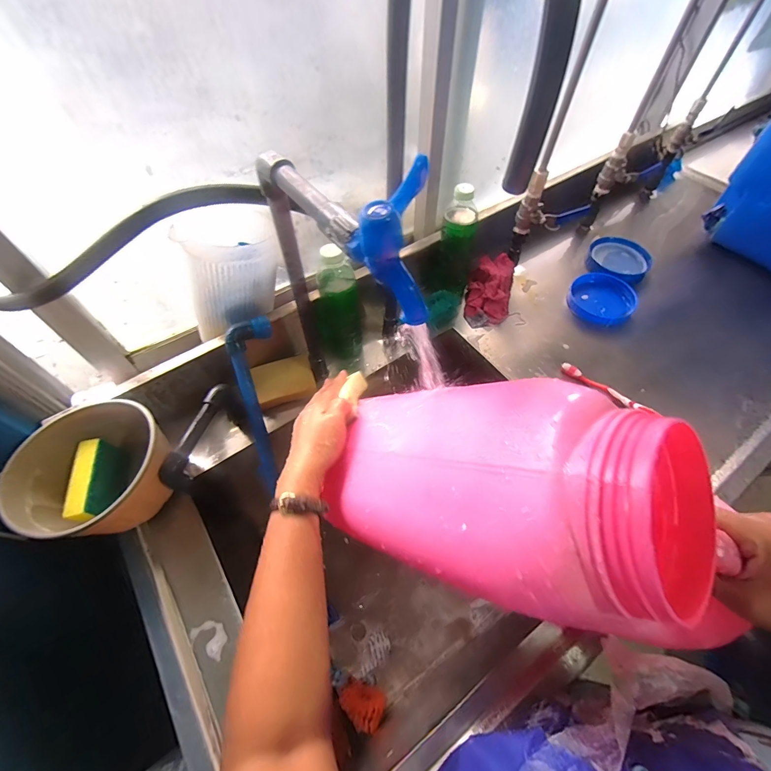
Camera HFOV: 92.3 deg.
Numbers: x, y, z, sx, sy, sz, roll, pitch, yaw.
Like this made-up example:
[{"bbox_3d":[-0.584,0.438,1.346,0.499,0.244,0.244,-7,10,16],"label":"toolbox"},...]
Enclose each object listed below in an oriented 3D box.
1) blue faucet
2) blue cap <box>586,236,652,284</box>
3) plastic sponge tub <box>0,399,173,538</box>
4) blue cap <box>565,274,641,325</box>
[{"bbox_3d":[0.002,-0.098,0.267,0.059,0.086,0.062,1,56,2],"label":"blue faucet"},{"bbox_3d":[0.508,-0.277,0.804,0.123,0.021,0.141,33,63,21],"label":"blue cap"},{"bbox_3d":[-0.382,0.113,0.500,0.169,0.095,0.159,-9,56,-5],"label":"plastic sponge tub"},{"bbox_3d":[0.434,-0.176,0.741,0.122,0.025,0.132,-1,56,1],"label":"blue cap"}]

